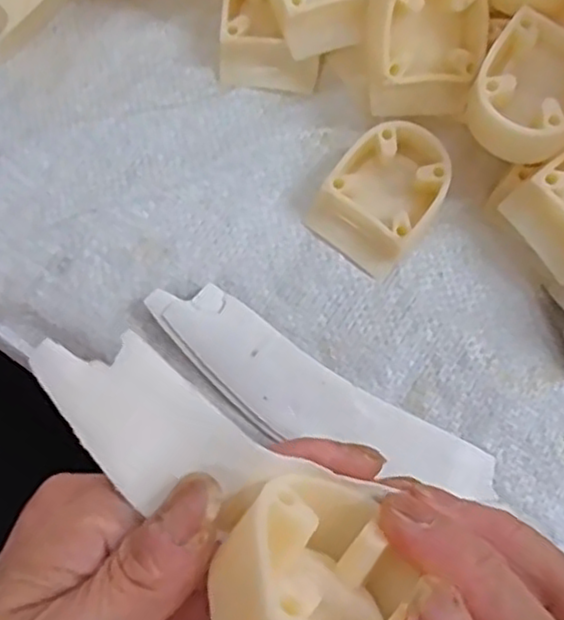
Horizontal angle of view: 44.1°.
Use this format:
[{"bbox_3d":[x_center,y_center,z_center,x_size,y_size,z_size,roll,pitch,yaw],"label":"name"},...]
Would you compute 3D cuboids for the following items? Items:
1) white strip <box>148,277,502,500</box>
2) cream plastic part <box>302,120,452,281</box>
[{"bbox_3d":[0.013,0.038,0.287,0.154,0.005,0.037,31,79,3],"label":"white strip"},{"bbox_3d":[0.045,-0.051,0.305,0.045,0.019,0.060,38,79,8],"label":"cream plastic part"}]

